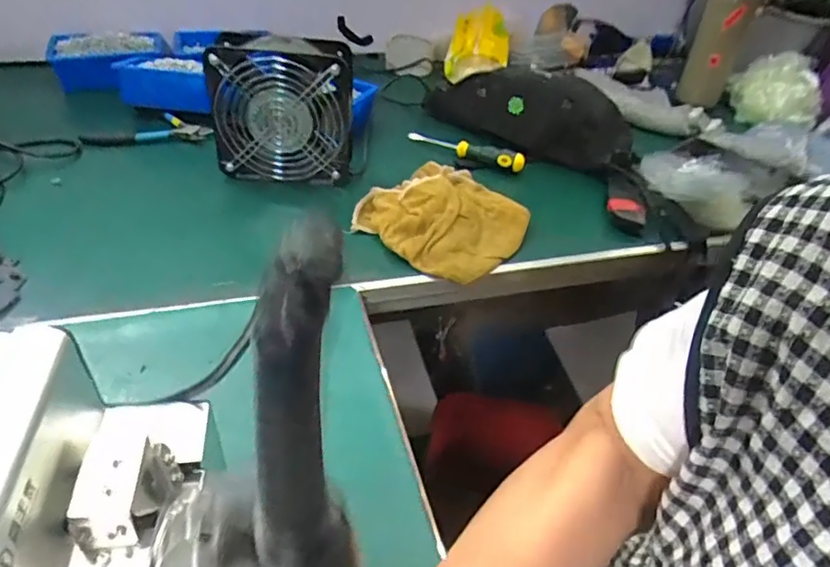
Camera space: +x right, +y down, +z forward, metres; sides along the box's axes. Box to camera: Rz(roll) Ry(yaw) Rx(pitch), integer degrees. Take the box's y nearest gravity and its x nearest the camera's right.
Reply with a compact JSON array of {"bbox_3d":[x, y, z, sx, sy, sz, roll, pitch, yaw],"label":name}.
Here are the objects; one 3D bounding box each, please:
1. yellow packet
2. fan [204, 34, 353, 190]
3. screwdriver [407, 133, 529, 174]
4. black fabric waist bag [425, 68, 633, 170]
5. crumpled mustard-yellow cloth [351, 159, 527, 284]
[{"bbox_3d":[0.103,-0.387,0.914,0.096,0.090,0.090,11,41,5],"label":"yellow packet"},{"bbox_3d":[-0.149,-0.187,0.657,0.150,0.159,0.070,3,38,1],"label":"fan"},{"bbox_3d":[0.068,-0.179,0.750,0.162,0.023,0.028,28,45,23],"label":"screwdriver"},{"bbox_3d":[0.159,-0.242,0.791,0.298,0.107,0.103,28,45,24],"label":"black fabric waist bag"},{"bbox_3d":[0.033,-0.081,0.626,0.175,0.048,0.167,34,48,29],"label":"crumpled mustard-yellow cloth"}]

